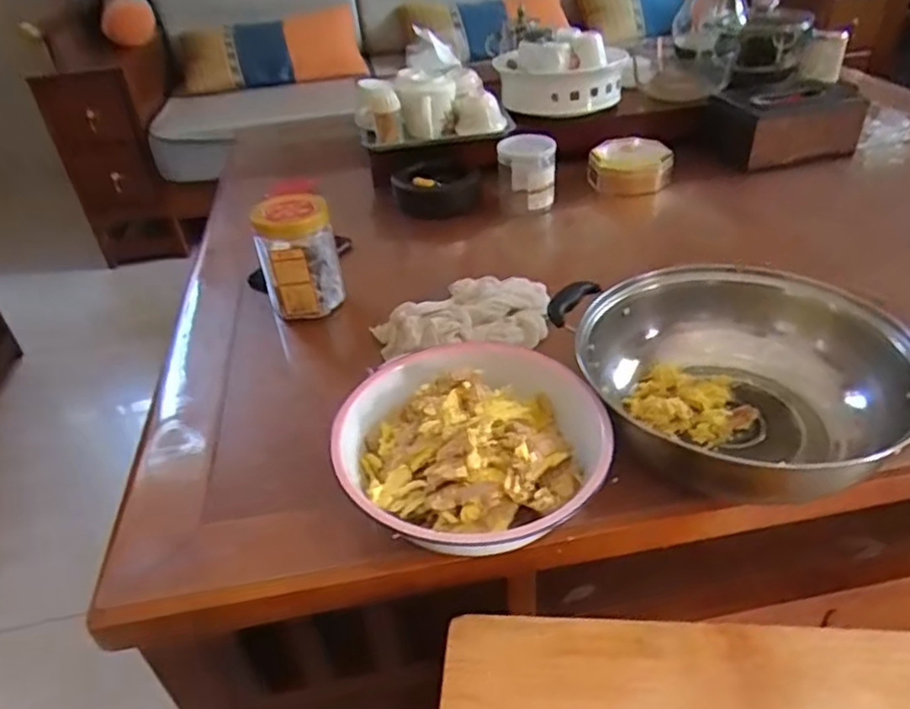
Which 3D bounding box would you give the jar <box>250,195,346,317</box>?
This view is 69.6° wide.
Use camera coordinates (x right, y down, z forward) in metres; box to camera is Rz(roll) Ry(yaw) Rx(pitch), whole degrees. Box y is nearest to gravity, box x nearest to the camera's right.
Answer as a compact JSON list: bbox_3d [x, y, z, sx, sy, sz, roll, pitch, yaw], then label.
[{"bbox_3d":[-0.183,-0.108,0.789,0.081,0.148,0.076,-17,38,-14],"label":"jar"}]

